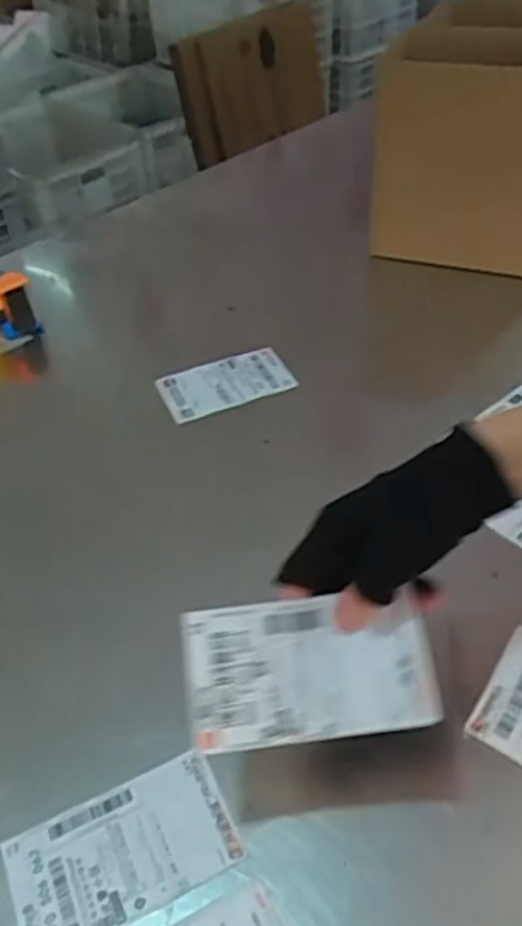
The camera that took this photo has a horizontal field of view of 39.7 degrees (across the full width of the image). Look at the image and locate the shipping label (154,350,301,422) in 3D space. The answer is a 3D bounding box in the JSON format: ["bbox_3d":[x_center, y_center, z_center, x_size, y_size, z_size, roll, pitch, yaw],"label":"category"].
[{"bbox_3d":[-0.037,-0.084,0.763,0.132,0.009,0.072,-17,50,-14],"label":"shipping label"}]

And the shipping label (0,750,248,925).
[{"bbox_3d":[-0.083,0.233,0.437,0.131,0.005,0.075,-20,45,-18],"label":"shipping label"}]

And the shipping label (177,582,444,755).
[{"bbox_3d":[0.026,0.113,0.399,0.131,0.010,0.075,-7,80,-1],"label":"shipping label"}]

